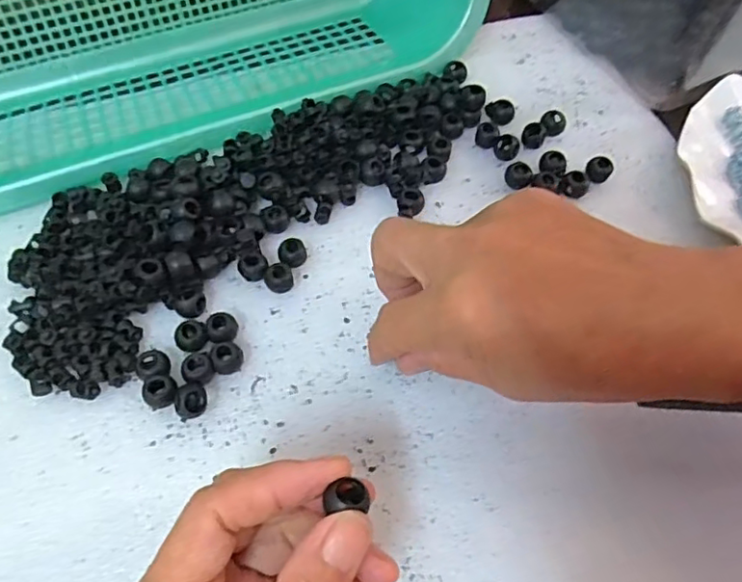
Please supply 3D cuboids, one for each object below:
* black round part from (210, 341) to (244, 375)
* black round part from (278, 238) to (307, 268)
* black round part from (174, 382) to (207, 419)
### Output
[{"bbox_3d":[-0.068,0.033,0.285,0.014,0.012,0.013,0,59,-1],"label":"black round part"},{"bbox_3d":[-0.042,-0.019,0.318,0.014,0.011,0.013,0,59,-1],"label":"black round part"},{"bbox_3d":[-0.082,0.051,0.272,0.013,0.016,0.014,0,59,-1],"label":"black round part"}]

